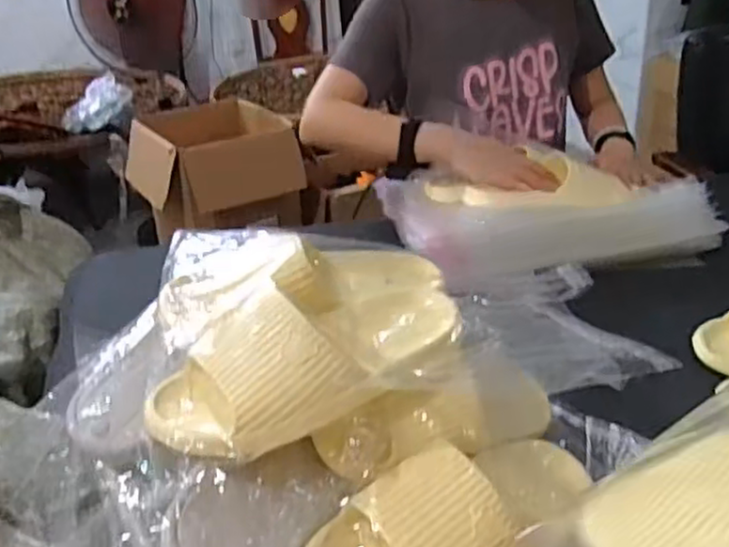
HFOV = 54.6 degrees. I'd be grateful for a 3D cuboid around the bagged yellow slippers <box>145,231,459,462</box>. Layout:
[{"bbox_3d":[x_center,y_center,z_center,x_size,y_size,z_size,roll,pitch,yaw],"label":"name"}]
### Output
[{"bbox_3d":[-0.040,0.027,0.541,0.234,0.071,0.242,-6,28,-4],"label":"bagged yellow slippers"}]

